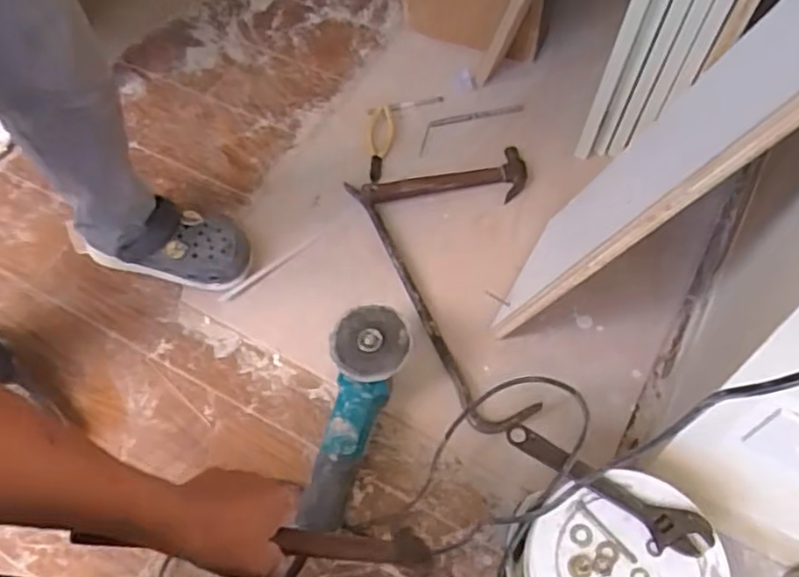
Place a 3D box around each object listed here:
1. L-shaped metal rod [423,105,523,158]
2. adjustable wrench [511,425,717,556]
[{"bbox_3d":[0.111,-0.283,1.159,0.208,0.015,0.057,-30,63,-13],"label":"L-shaped metal rod"},{"bbox_3d":[0.189,0.189,0.638,0.196,0.012,0.041,24,65,16],"label":"adjustable wrench"}]

